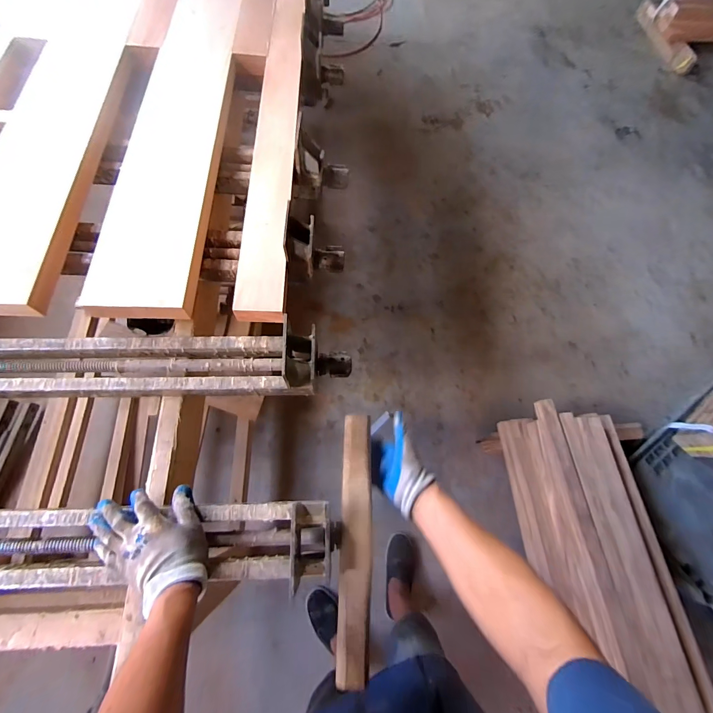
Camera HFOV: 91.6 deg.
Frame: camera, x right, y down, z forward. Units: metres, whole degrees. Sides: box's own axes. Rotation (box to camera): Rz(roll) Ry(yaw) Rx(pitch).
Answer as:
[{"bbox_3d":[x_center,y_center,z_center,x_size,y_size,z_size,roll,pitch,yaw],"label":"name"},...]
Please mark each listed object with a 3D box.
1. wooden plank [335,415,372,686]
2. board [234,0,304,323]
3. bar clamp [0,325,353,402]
[{"bbox_3d":[-0.002,0.284,0.556,0.051,0.032,0.383,2,67,-2],"label":"wooden plank"},{"bbox_3d":[-0.184,-0.533,0.801,0.090,0.026,0.983,0,71,-2],"label":"board"},{"bbox_3d":[-0.538,0.010,0.607,1.049,0.150,0.119,-1,69,-3],"label":"bar clamp"}]

